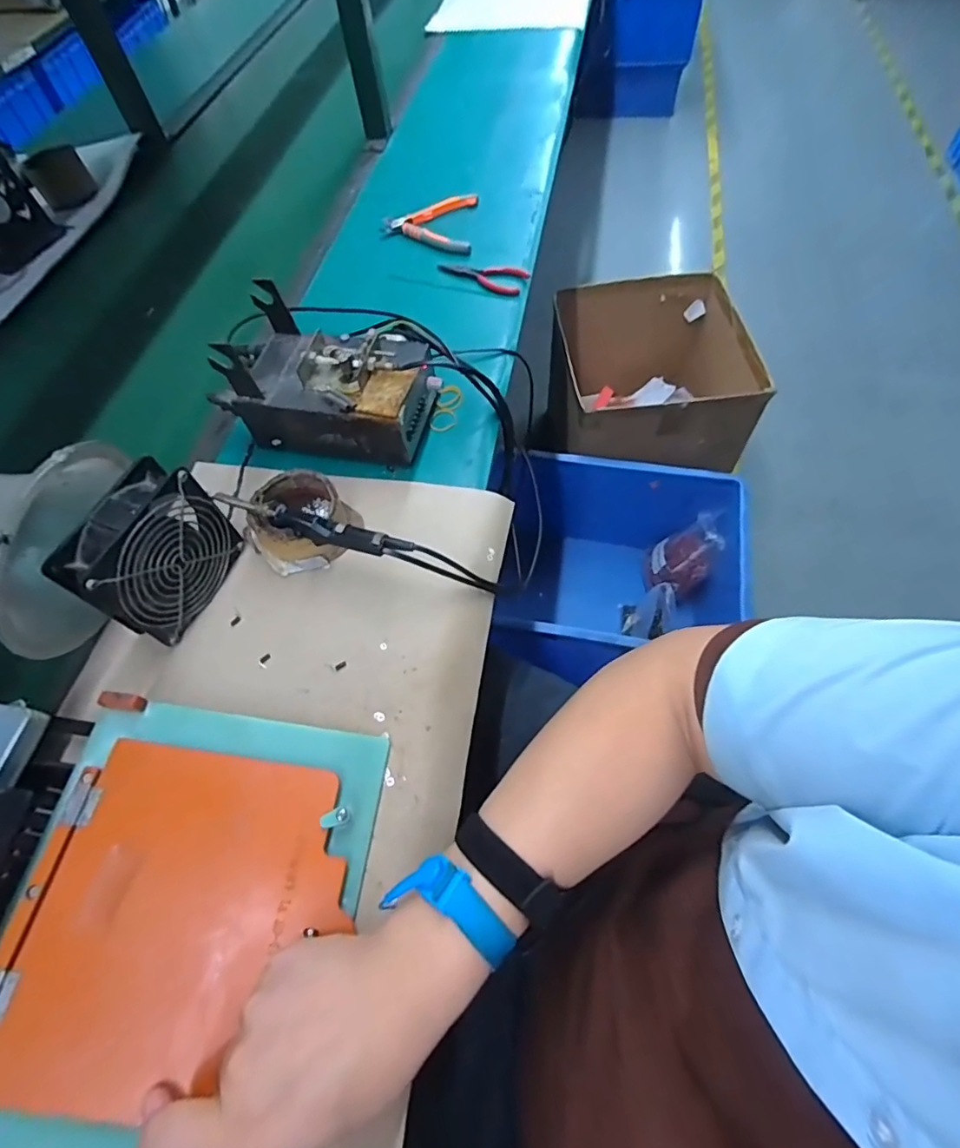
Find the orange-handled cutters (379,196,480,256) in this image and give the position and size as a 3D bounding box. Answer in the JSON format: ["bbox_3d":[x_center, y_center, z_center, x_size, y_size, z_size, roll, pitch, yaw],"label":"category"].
[{"bbox_3d":[-0.077,-0.514,0.777,0.136,0.011,0.135,2,61,5],"label":"orange-handled cutters"}]

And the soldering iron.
[{"bbox_3d":[-0.151,-0.043,0.464,0.189,0.016,0.022,14,63,12],"label":"soldering iron"}]

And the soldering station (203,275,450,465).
[{"bbox_3d":[-0.161,-0.202,0.558,0.215,0.103,0.123,9,62,9],"label":"soldering station"}]

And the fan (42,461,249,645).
[{"bbox_3d":[-0.273,-0.017,0.451,0.047,0.113,0.120,21,64,15],"label":"fan"}]

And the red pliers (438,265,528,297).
[{"bbox_3d":[-0.001,-0.400,0.706,0.125,0.018,0.040,18,63,14],"label":"red pliers"}]

